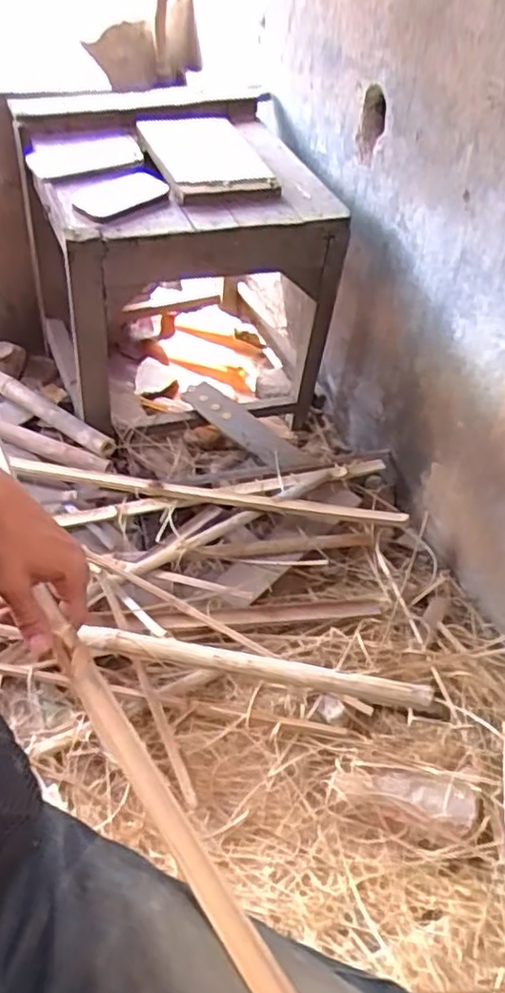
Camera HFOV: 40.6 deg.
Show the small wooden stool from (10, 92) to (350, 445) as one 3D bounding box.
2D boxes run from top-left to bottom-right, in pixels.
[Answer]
[{"bbox_3d":[-0.124,-0.418,1.208,0.460,0.378,0.497,-10,48,-13],"label":"small wooden stool"}]

